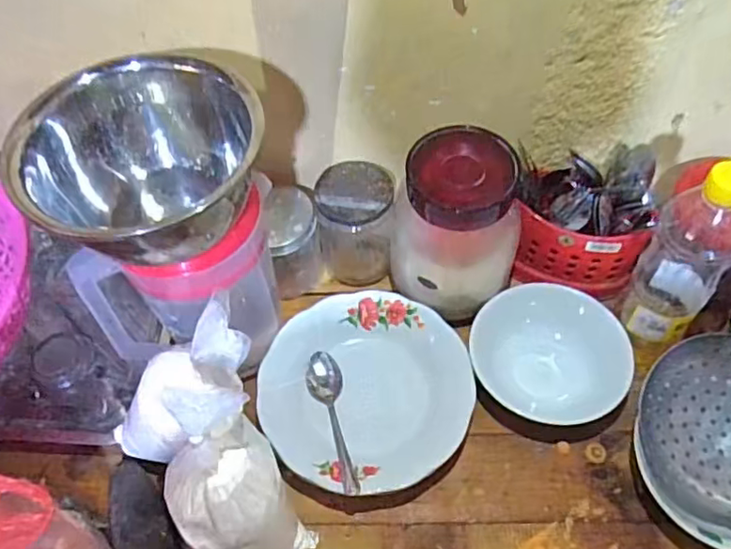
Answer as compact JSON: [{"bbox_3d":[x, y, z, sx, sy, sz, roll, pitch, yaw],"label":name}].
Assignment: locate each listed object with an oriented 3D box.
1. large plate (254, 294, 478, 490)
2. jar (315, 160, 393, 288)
[{"bbox_3d":[0.001,0.112,0.606,0.201,0.025,0.202,-1,56,2],"label":"large plate"},{"bbox_3d":[-0.009,-0.055,0.687,0.081,0.139,0.068,2,56,5],"label":"jar"}]

